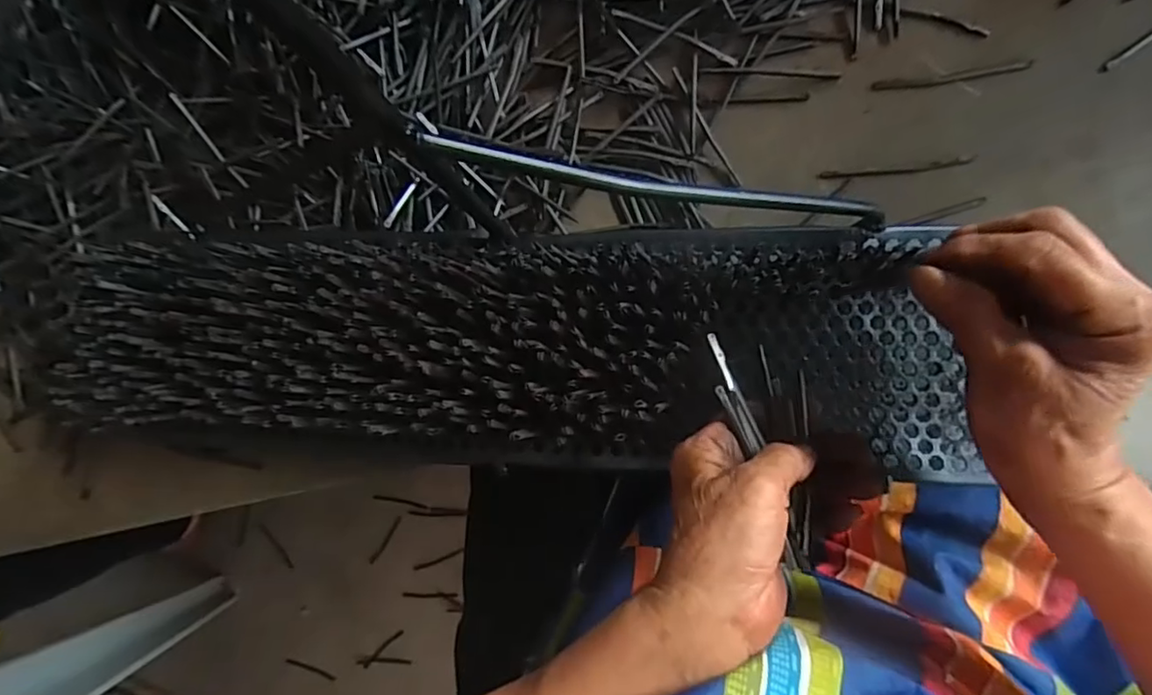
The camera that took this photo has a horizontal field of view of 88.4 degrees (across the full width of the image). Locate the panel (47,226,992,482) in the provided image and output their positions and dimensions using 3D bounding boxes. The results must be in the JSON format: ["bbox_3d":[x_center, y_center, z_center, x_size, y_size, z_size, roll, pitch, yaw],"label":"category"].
[{"bbox_3d":[-0.060,0.000,0.352,0.536,0.044,0.140,0,90,4],"label":"panel"}]

